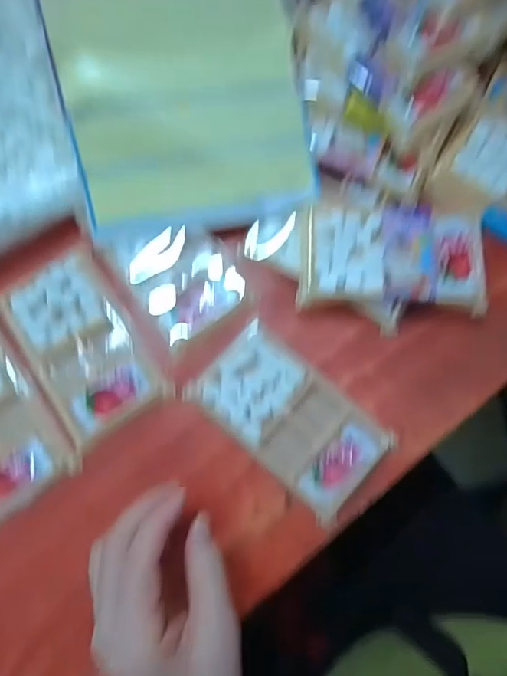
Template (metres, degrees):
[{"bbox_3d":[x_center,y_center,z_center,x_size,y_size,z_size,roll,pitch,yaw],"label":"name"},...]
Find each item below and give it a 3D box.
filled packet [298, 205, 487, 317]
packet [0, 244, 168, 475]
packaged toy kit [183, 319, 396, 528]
[{"bbox_3d":[0.102,-0.061,0.346,0.131,0.023,0.078,1,80,-1],"label":"filled packet"},{"bbox_3d":[-0.130,0.008,0.343,0.084,0.004,0.136,-30,82,-6],"label":"packet"},{"bbox_3d":[0.025,0.057,0.333,0.133,0.016,0.073,40,82,6],"label":"packaged toy kit"}]

